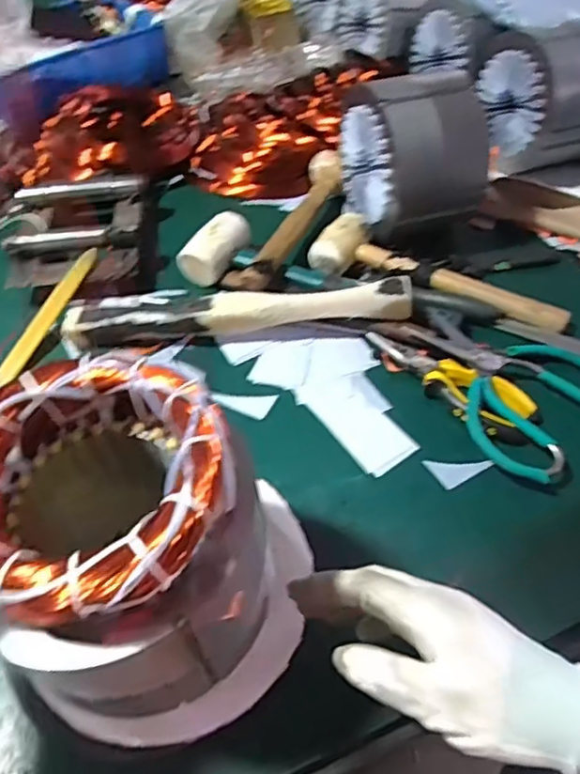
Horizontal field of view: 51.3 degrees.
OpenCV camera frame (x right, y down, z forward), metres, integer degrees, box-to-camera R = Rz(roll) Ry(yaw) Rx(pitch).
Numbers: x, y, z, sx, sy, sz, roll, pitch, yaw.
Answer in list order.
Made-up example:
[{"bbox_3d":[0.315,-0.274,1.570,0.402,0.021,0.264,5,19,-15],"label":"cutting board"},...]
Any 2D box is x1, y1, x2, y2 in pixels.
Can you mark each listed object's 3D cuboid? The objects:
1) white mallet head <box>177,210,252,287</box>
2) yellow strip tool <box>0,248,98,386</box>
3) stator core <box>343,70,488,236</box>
[{"bbox_3d":[-0.079,-0.150,0.649,0.045,0.040,0.080,27,56,23],"label":"white mallet head"},{"bbox_3d":[-0.237,-0.071,0.593,0.019,0.008,0.162,33,66,-18],"label":"yellow strip tool"},{"bbox_3d":[0.129,-0.242,0.631,0.123,0.142,0.133,-10,50,-6],"label":"stator core"}]

